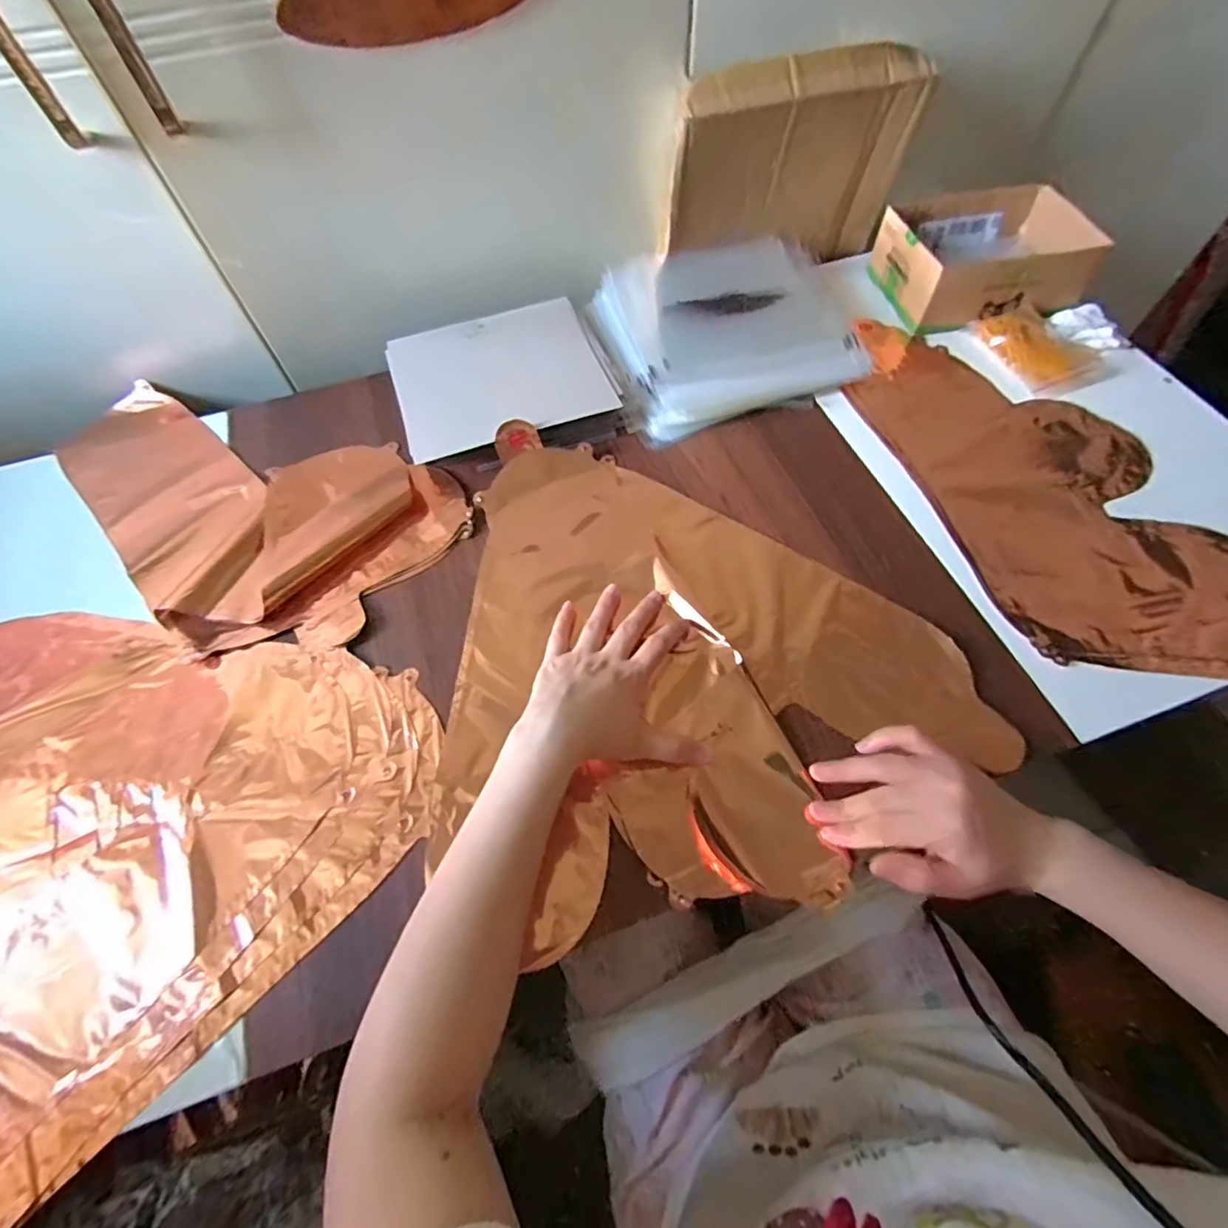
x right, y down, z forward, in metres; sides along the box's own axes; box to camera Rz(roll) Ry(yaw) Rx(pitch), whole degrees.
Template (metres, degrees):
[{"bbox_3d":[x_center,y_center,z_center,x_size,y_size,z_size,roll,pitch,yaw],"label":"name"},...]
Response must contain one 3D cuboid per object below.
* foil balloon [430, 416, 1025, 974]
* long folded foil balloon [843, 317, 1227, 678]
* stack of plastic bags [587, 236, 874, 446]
[{"bbox_3d":[0.055,0.007,0.450,0.382,0.016,0.391,-10,61,-4],"label":"foil balloon"},{"bbox_3d":[0.373,-0.128,0.514,0.217,0.016,0.435,-17,62,-8],"label":"long folded foil balloon"},{"bbox_3d":[0.112,-0.296,0.600,0.251,0.036,0.238,-14,62,-6],"label":"stack of plastic bags"}]

